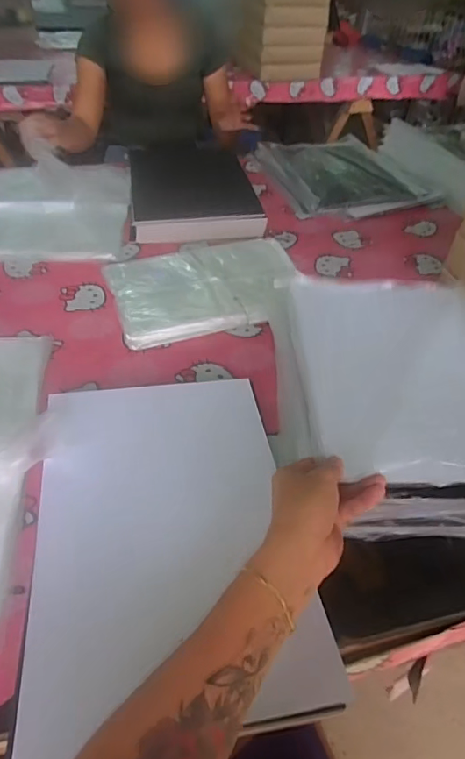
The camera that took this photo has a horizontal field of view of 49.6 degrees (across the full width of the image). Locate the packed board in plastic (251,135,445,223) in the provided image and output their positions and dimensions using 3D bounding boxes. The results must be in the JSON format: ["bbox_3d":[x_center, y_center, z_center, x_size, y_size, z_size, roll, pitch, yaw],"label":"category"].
[{"bbox_3d":[0.257,-0.504,1.230,0.339,0.052,0.401,-9,43,-15],"label":"packed board in plastic"}]

